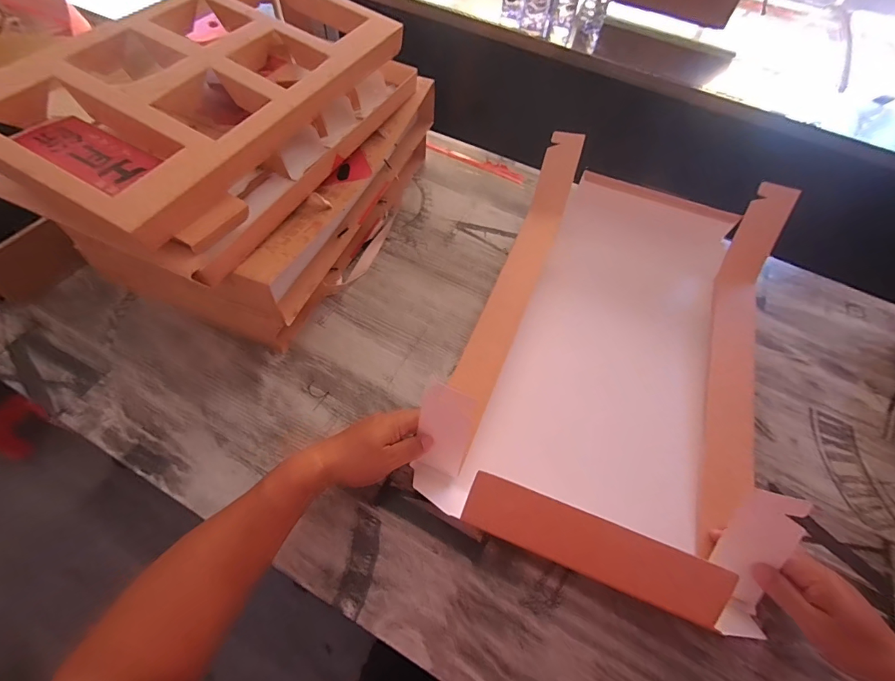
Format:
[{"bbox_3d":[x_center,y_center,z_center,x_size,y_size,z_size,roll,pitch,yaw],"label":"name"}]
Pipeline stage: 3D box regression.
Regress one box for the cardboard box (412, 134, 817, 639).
[{"bbox_3d":[0.238,-0.006,0.553,0.405,0.113,0.604,22,61,9],"label":"cardboard box"}]

